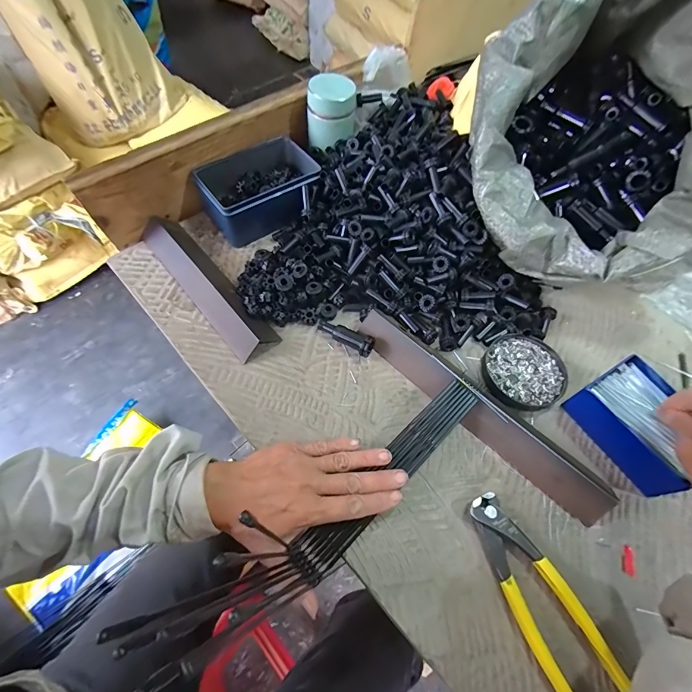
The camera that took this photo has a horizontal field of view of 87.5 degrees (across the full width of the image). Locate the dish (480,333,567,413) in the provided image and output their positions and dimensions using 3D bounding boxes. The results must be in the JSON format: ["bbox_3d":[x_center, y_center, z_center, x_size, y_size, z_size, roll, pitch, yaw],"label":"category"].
[{"bbox_3d":[0.191,0.027,0.389,0.083,0.013,0.082,2,59,-3],"label":"dish"}]

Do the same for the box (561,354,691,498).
[{"bbox_3d":[0.282,0.074,0.347,0.079,0.041,0.106,-28,65,-19],"label":"box"}]

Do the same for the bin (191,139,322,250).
[{"bbox_3d":[-0.112,-0.217,0.500,0.165,0.059,0.114,-32,66,-20],"label":"bin"}]

